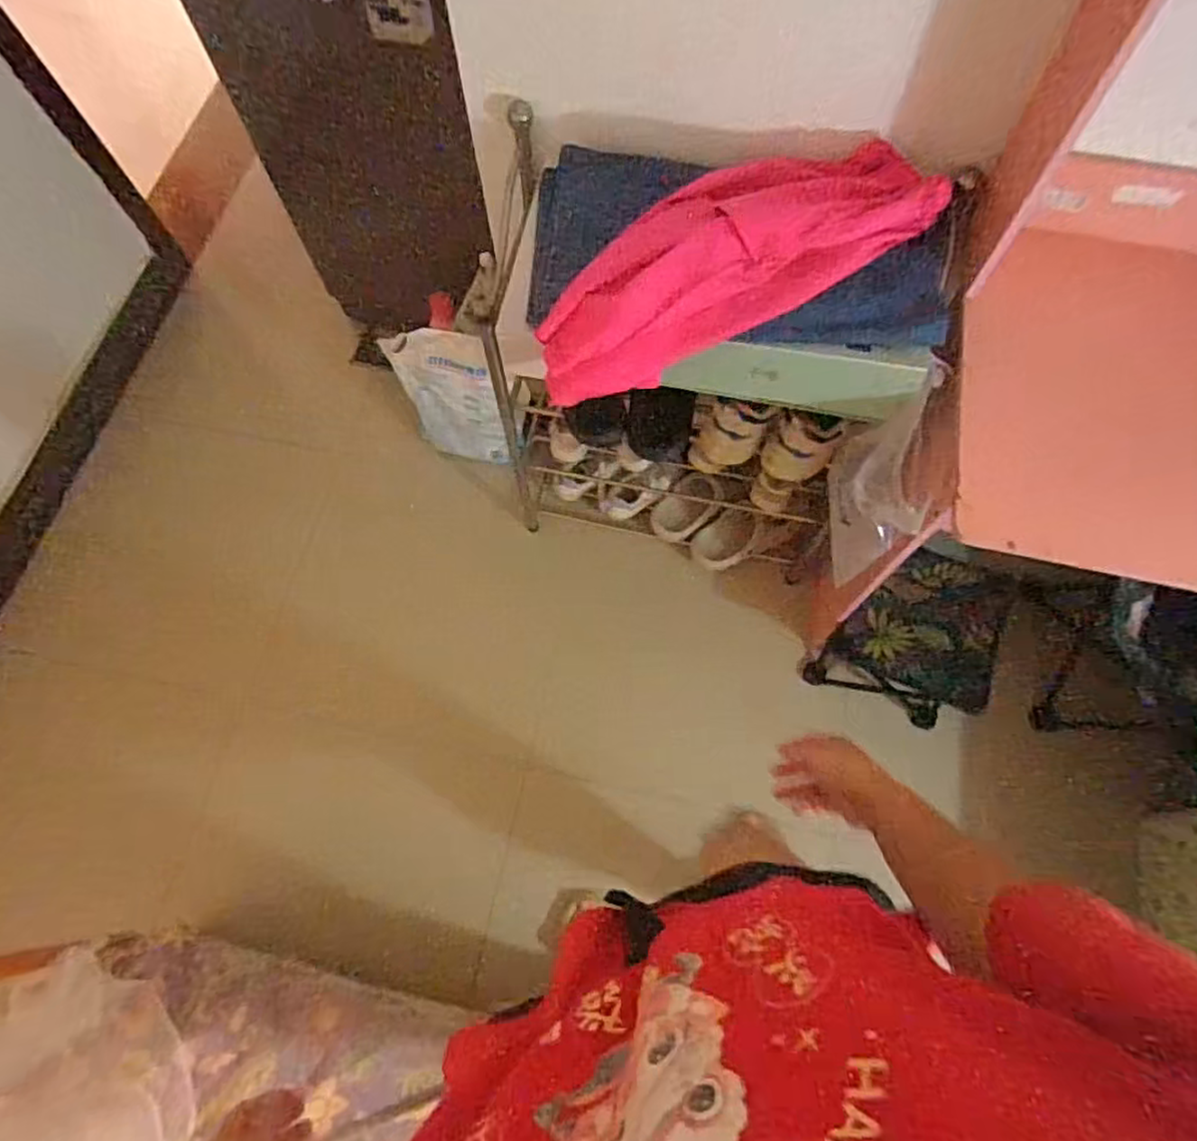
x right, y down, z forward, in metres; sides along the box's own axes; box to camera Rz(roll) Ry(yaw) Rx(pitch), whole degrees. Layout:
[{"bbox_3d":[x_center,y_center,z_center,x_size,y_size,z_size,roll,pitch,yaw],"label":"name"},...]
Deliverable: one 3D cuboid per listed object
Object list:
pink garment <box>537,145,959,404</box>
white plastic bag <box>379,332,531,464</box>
[{"bbox_3d":[0.148,-0.355,0.772,0.473,0.106,0.139,-26,68,2],"label":"pink garment"},{"bbox_3d":[-0.281,-0.358,1.384,0.296,0.239,0.132,21,66,8],"label":"white plastic bag"}]

